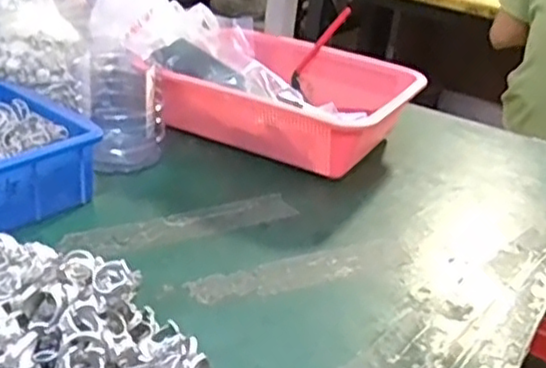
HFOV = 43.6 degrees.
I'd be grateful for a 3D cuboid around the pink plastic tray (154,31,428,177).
[{"bbox_3d":[0.027,-0.098,0.809,0.261,0.082,0.222,16,29,16],"label":"pink plastic tray"}]

